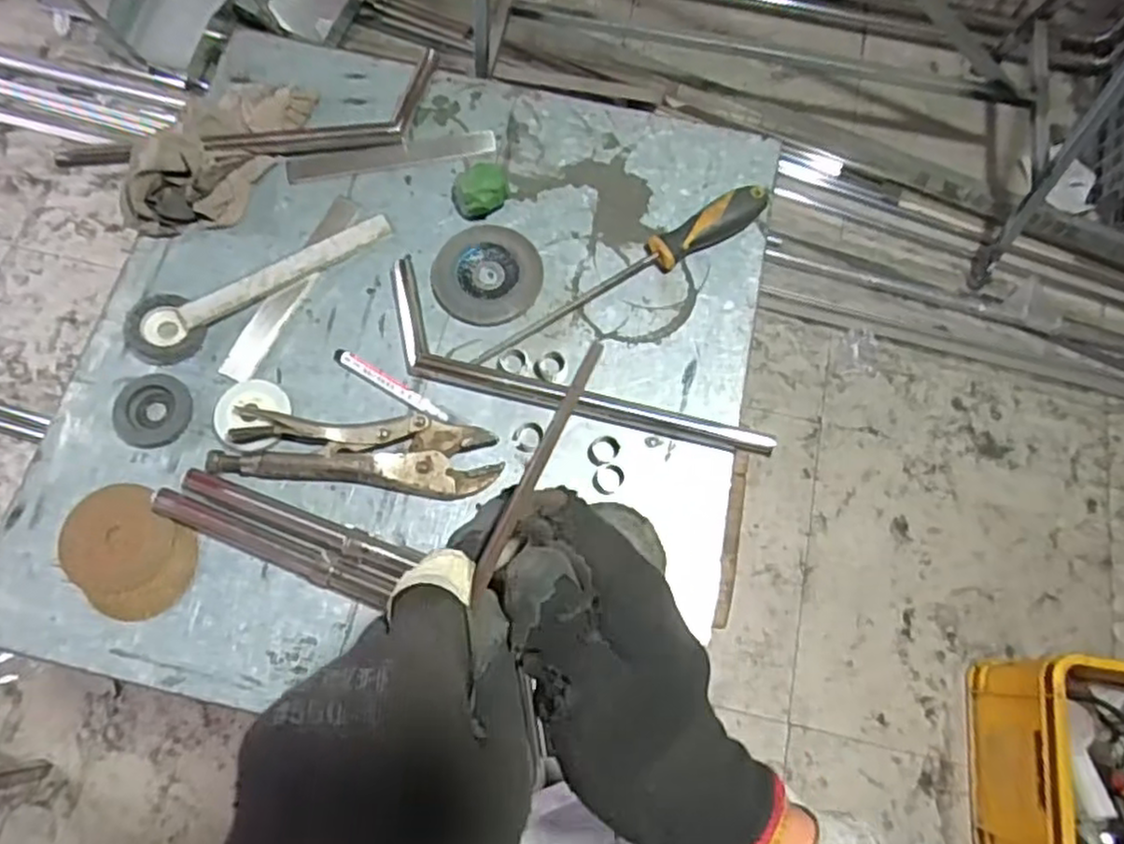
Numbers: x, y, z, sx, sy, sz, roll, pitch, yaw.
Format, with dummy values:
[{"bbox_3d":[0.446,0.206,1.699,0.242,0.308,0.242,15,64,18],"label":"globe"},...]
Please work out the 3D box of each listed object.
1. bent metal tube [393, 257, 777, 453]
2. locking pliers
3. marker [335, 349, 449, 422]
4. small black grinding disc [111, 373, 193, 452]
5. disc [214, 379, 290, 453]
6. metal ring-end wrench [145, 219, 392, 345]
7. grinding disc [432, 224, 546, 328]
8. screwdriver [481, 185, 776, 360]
[{"bbox_3d":[0.004,-0.037,0.604,0.345,0.017,0.083,21,72,6],"label":"bent metal tube"},{"bbox_3d":[-0.160,0.022,0.569,0.213,0.015,0.061,6,71,1],"label":"locking pliers"},{"bbox_3d":[-0.140,-0.031,0.596,0.111,0.011,0.015,31,73,9],"label":"marker"},{"bbox_3d":[-0.331,-0.010,0.584,0.059,0.009,0.062,0,71,-1],"label":"small black grinding disc"},{"bbox_3d":[-0.251,-0.007,0.580,0.060,0.013,0.060,0,71,-1],"label":"disc"},{"bbox_3d":[-0.252,-0.128,0.623,0.219,0.015,0.032,-32,75,-11],"label":"metal ring-end wrench"},{"bbox_3d":[-0.066,-0.129,0.634,0.096,0.004,0.091,0,71,-1],"label":"grinding disc"},{"bbox_3d":[0.054,-0.134,0.626,0.289,0.030,0.034,-27,74,-10],"label":"screwdriver"}]

